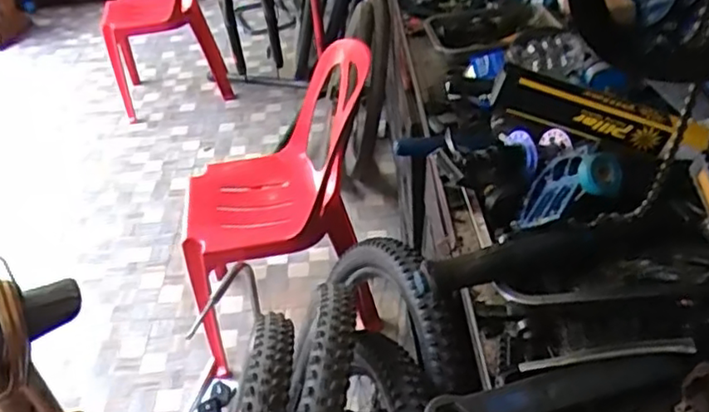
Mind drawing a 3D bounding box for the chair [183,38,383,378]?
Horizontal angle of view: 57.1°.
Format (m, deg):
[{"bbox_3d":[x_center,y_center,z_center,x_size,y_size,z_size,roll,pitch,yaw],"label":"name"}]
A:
[{"bbox_3d":[-0.196,-0.002,1.703,0.522,0.719,0.403,-17,40,-15],"label":"chair"}]

